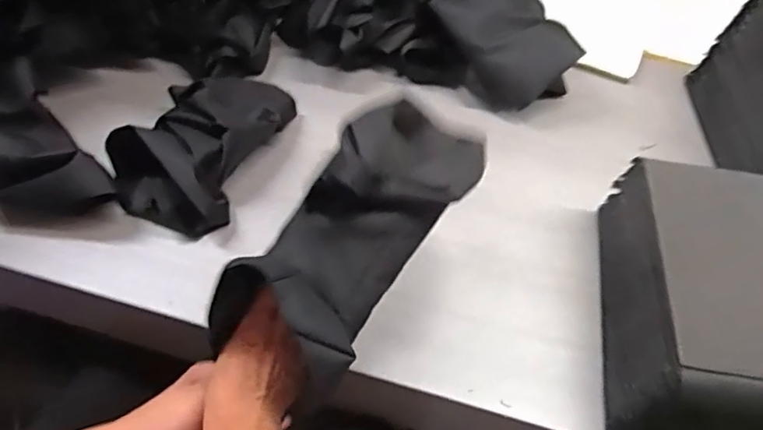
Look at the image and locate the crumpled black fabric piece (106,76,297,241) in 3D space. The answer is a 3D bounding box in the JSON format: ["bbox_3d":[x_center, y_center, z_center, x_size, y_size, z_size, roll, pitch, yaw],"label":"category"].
[{"bbox_3d":[-0.214,-0.089,0.677,0.148,0.081,0.221,18,55,10],"label":"crumpled black fabric piece"}]

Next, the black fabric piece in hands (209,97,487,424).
[{"bbox_3d":[-0.017,0.005,0.453,0.110,0.081,0.271,30,69,18],"label":"black fabric piece in hands"}]

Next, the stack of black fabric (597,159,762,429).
[{"bbox_3d":[0.313,0.092,0.536,0.174,0.130,0.295,10,54,4],"label":"stack of black fabric"}]

